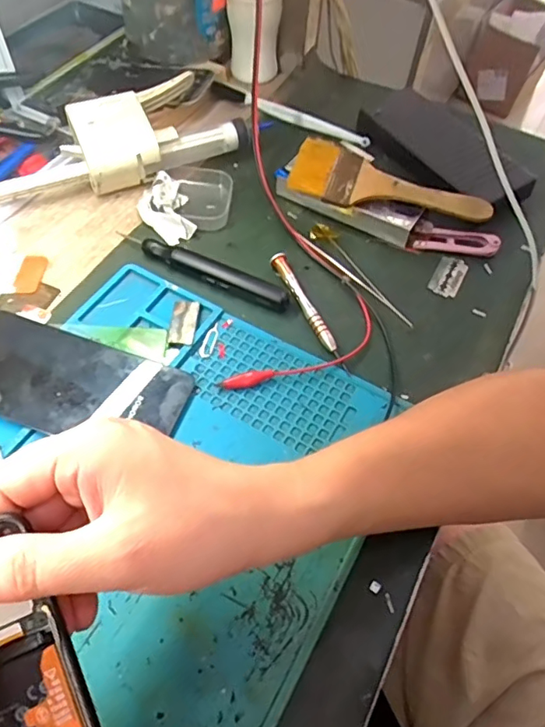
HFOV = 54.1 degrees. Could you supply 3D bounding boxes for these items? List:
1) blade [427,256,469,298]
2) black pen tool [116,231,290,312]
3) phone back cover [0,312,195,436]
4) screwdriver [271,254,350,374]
[{"bbox_3d":[0.143,-0.071,0.432,0.023,0.004,0.043,19,58,24],"label":"blade"},{"bbox_3d":[-0.054,-0.073,0.412,0.142,0.014,0.016,24,58,11],"label":"black pen tool"},{"bbox_3d":[-0.136,0.012,0.353,0.155,0.006,0.072,19,57,7],"label":"phone back cover"},{"bbox_3d":[0.029,-0.041,0.398,0.013,0.010,0.114,-21,61,-18],"label":"screwdriver"}]

